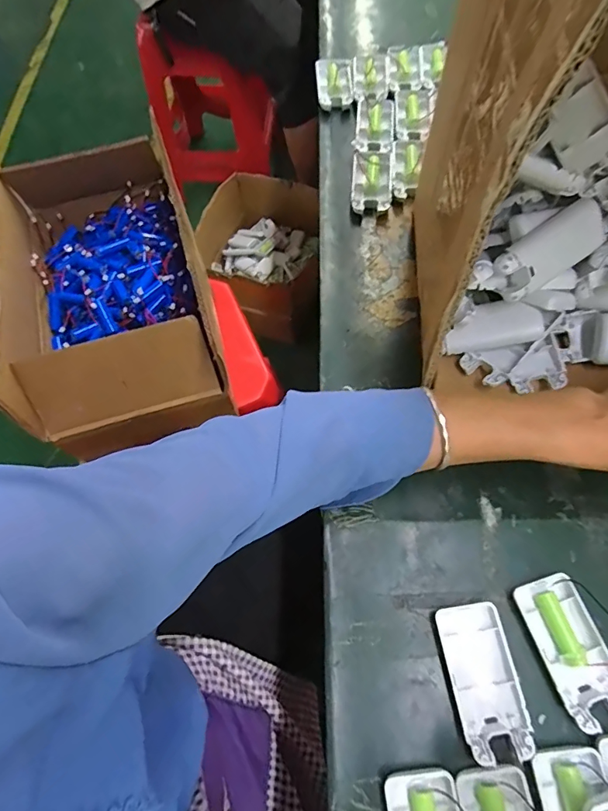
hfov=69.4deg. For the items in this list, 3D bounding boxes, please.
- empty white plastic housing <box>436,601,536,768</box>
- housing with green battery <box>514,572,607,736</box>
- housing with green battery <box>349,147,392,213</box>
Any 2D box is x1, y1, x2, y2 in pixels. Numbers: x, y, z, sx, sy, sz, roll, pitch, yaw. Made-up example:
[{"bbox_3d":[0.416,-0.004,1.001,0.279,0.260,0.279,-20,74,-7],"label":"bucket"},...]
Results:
[{"bbox_3d":[0.127,0.193,0.312,0.046,0.012,0.093,-9,67,-1],"label":"empty white plastic housing"},{"bbox_3d":[0.192,0.175,0.316,0.044,0.015,0.094,-17,67,-5],"label":"housing with green battery"},{"bbox_3d":[0.078,-0.262,0.508,0.045,0.014,0.091,2,67,3],"label":"housing with green battery"}]

